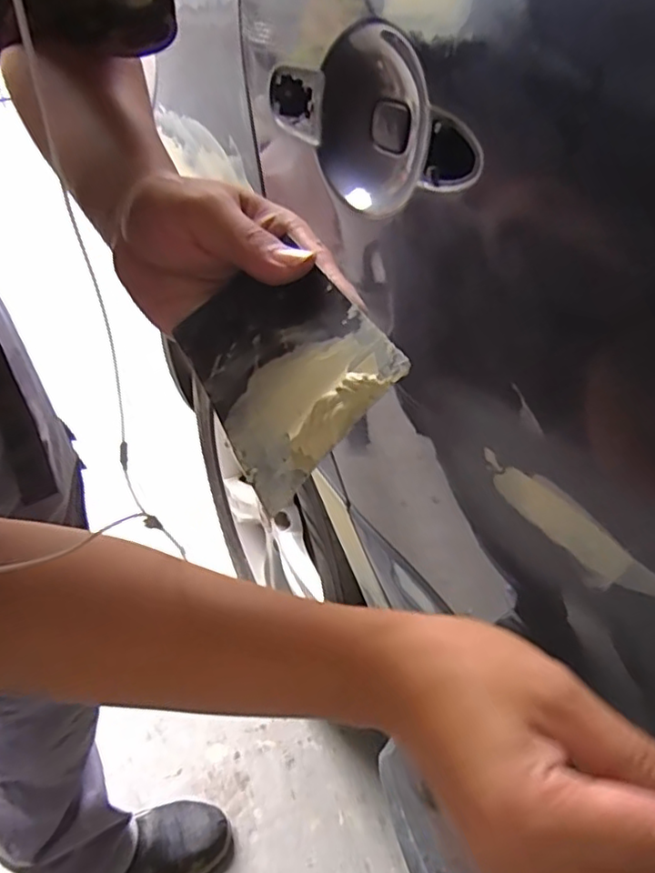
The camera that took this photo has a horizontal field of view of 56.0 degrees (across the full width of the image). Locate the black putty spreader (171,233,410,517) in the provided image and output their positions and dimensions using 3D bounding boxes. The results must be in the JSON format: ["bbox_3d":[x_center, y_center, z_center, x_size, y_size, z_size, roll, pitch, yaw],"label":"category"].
[{"bbox_3d":[-0.024,-0.035,0.248,0.073,0.012,0.115,-45,49,14],"label":"black putty spreader"}]

